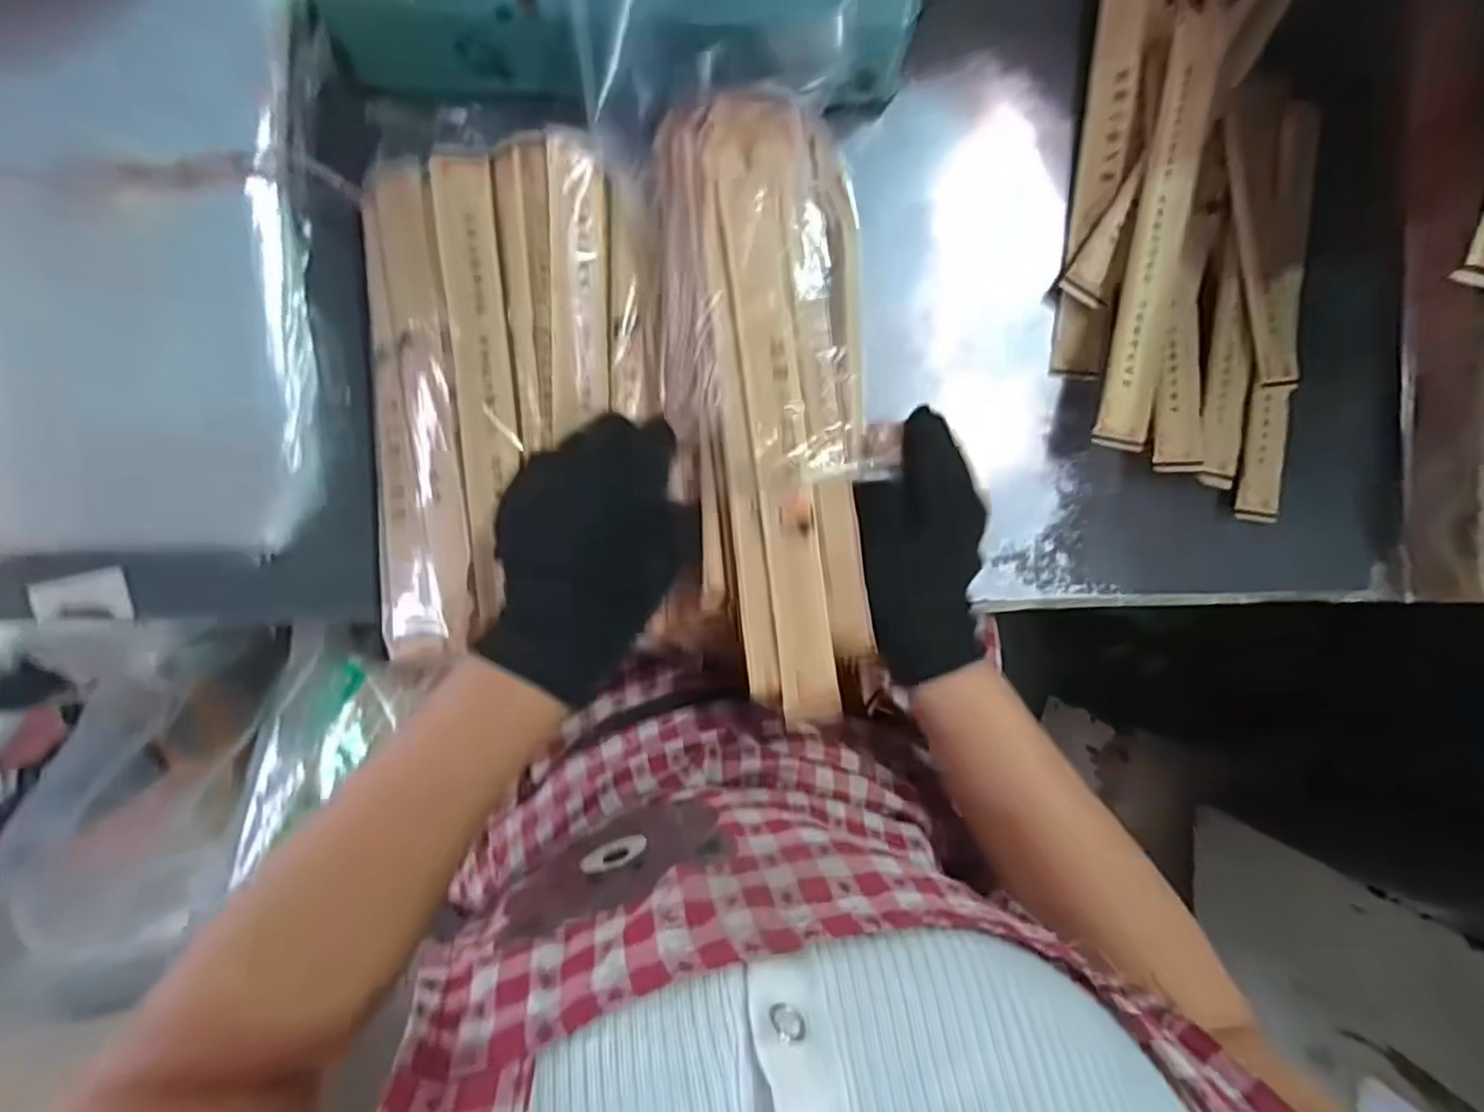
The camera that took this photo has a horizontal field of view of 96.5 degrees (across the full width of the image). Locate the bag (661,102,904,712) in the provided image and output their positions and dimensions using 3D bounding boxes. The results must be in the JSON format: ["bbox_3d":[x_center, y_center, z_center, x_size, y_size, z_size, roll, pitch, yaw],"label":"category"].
[{"bbox_3d":[0.018,-0.074,0.338,0.104,0.031,0.305,-7,92,-5],"label":"bag"}]

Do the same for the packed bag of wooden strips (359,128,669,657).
[{"bbox_3d":[-0.120,-0.084,0.362,0.167,0.041,0.270,-1,91,-6],"label":"packed bag of wooden strips"}]

